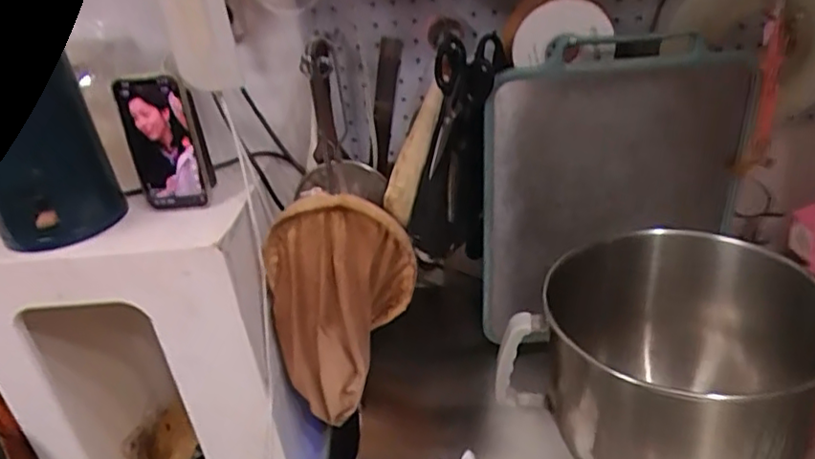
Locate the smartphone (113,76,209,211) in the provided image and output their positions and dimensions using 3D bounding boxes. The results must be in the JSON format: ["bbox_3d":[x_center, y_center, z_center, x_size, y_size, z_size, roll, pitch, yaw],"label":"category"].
[{"bbox_3d":[-0.289,-0.098,0.747,0.079,0.159,0.015,-5,23,6],"label":"smartphone"}]

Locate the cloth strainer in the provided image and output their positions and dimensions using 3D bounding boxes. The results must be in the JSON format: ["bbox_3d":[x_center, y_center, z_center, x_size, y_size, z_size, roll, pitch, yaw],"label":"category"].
[{"bbox_3d":[-0.087,0.082,0.794,0.157,0.243,0.154,-25,34,-28],"label":"cloth strainer"}]

